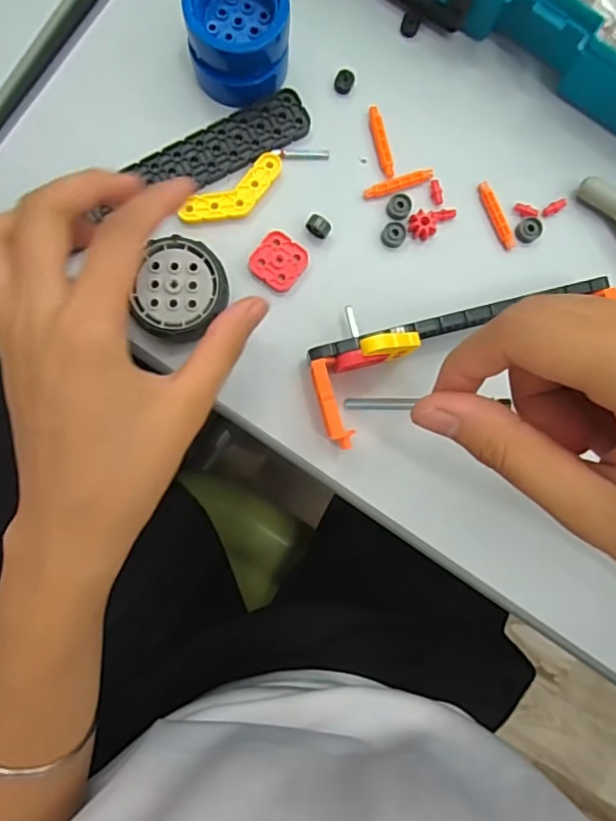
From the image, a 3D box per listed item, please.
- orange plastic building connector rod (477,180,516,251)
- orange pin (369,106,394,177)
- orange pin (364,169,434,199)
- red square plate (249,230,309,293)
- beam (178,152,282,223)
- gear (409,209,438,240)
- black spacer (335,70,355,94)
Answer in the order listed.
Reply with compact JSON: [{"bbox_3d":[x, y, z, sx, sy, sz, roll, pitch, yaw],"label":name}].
[{"bbox_3d":[0.099,-0.102,0.291,0.007,0.004,0.038,-23,89,-2],"label":"orange plastic building connector rod"},{"bbox_3d":[0.039,-0.140,0.293,0.008,0.005,0.036,-14,89,-2],"label":"orange pin"},{"bbox_3d":[0.047,-0.118,0.291,0.037,0.004,0.006,-17,89,-2],"label":"orange pin"},{"bbox_3d":[-0.015,-0.076,0.286,0.025,0.005,0.027,36,88,-1],"label":"red square plate"},{"bbox_3d":[-0.037,-0.110,0.285,0.057,0.004,0.020,-35,90,-2],"label":"beam"},{"bbox_3d":[0.060,-0.096,0.289,0.013,0.006,0.013,0,88,-2],"label":"gear"},{"bbox_3d":[0.019,-0.172,0.292,0.009,0.004,0.011,26,88,-1],"label":"black spacer"}]

